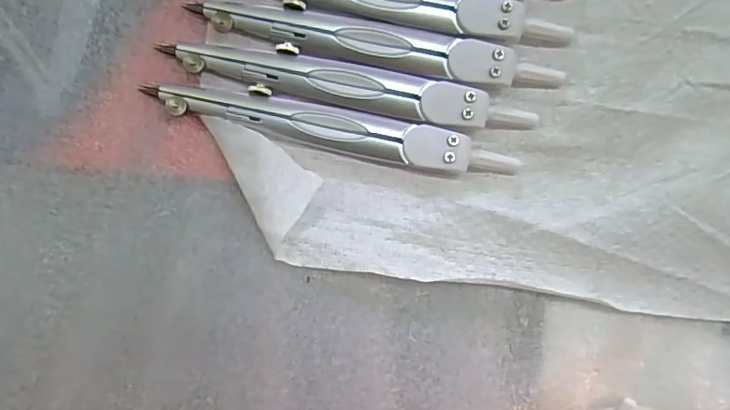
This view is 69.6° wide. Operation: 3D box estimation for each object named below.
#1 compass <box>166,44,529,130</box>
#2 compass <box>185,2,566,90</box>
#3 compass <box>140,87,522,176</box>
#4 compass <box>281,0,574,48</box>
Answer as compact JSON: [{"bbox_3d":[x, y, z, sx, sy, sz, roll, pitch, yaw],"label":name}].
[{"bbox_3d":[-0.003,-0.040,0.180,0.125,0.006,0.014,9,92,-5],"label":"compass"},{"bbox_3d":[0.007,-0.055,0.180,0.125,0.005,0.015,8,92,-5],"label":"compass"},{"bbox_3d":[-0.008,-0.025,0.180,0.125,0.006,0.015,10,92,-5],"label":"compass"},{"bbox_3d":[0.010,-0.069,0.179,0.126,0.005,0.015,6,92,-5],"label":"compass"}]

